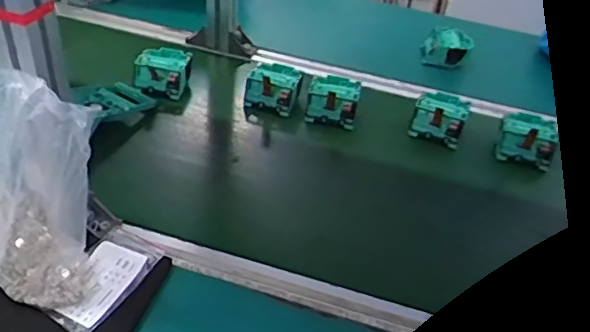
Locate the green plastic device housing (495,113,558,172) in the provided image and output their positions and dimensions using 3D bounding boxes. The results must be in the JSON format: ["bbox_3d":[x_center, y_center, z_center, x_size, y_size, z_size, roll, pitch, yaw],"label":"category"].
[{"bbox_3d":[0.328,-0.039,0.822,0.074,0.041,0.077,18,41,14],"label":"green plastic device housing"}]

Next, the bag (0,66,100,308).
[{"bbox_3d":[-0.257,0.013,0.527,0.157,0.210,0.088,30,45,26],"label":"bag"}]

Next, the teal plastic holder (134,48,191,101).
[{"bbox_3d":[-0.200,-0.140,0.873,0.084,0.036,0.068,1,40,-7],"label":"teal plastic holder"}]

